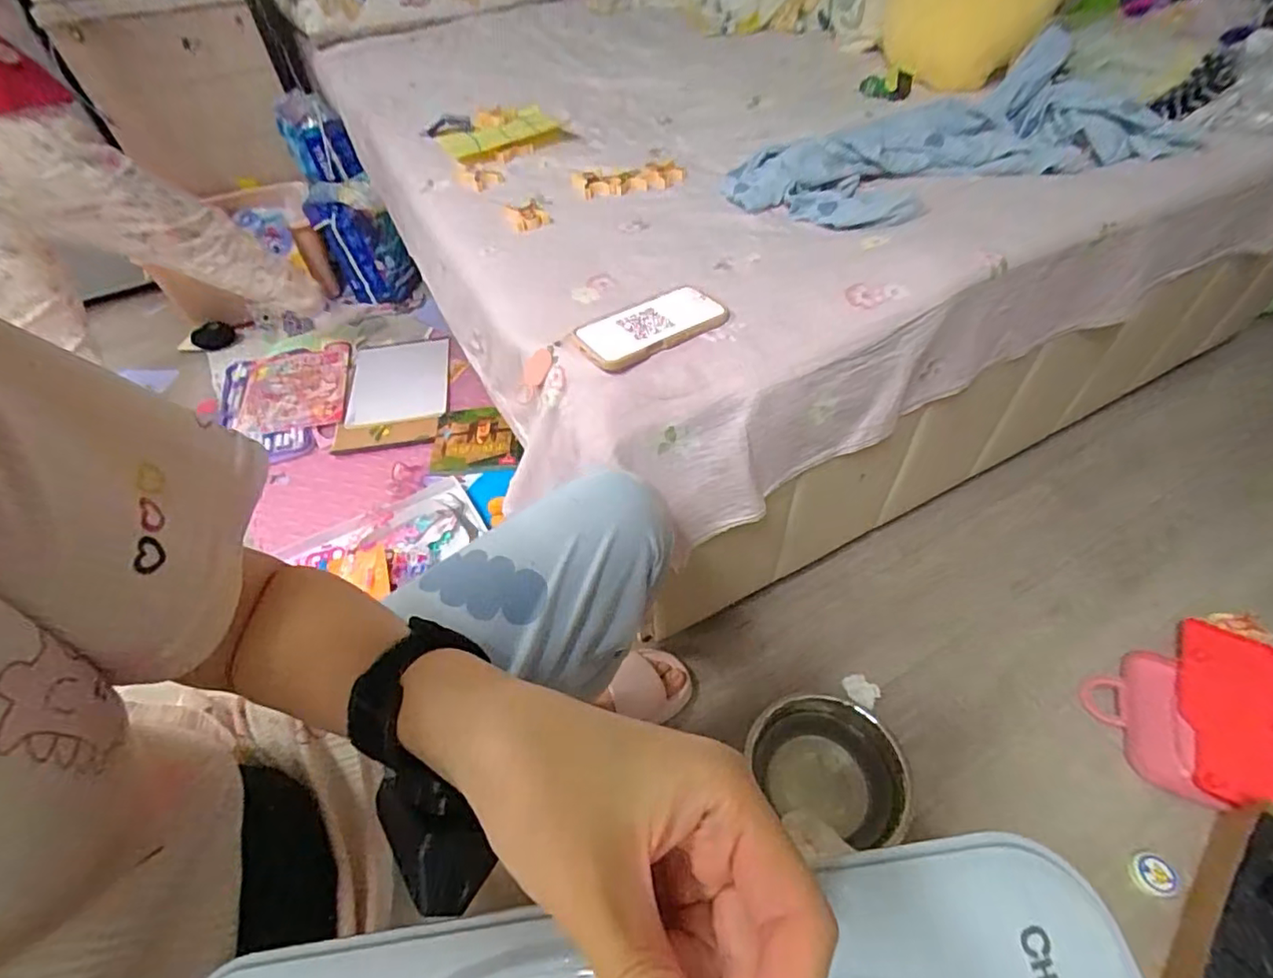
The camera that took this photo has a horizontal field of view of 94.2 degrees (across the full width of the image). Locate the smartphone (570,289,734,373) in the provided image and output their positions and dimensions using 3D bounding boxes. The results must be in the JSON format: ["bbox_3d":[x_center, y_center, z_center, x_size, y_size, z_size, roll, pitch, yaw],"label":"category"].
[{"bbox_3d":[0.015,-0.172,0.617,0.156,0.014,0.076,-28,53,-18],"label":"smartphone"}]

